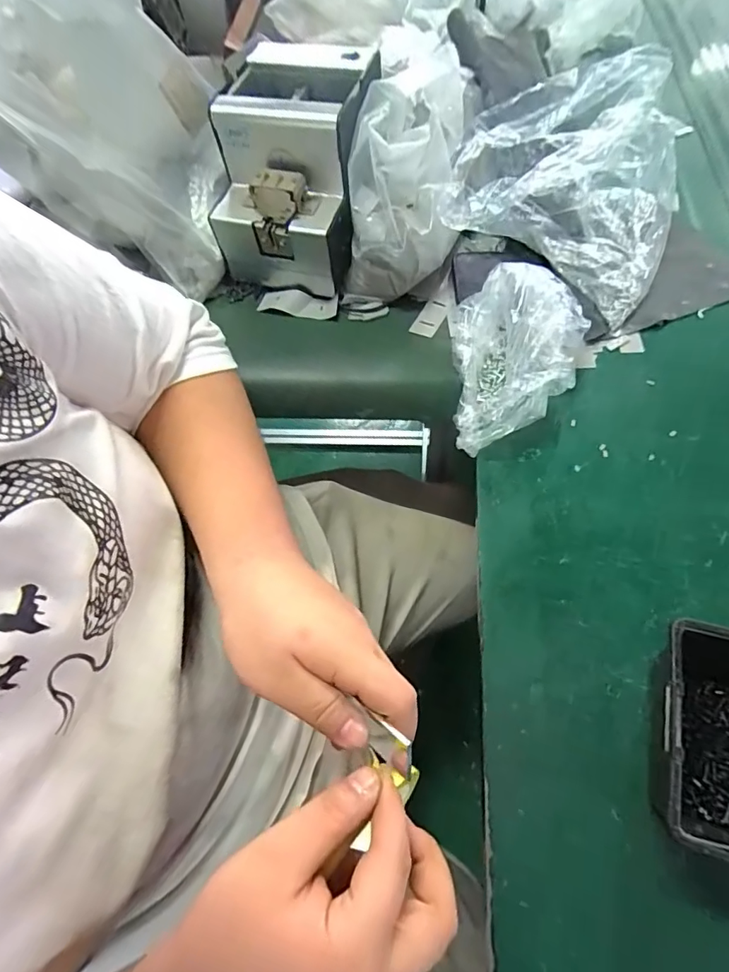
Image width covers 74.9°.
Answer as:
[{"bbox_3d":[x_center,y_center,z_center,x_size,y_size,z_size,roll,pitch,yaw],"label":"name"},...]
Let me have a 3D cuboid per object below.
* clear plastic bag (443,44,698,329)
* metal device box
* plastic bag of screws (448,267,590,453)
[{"bbox_3d":[0.204,-0.296,0.458,0.208,0.142,0.204,18,66,12],"label":"clear plastic bag"},{"bbox_3d":[-0.069,-0.321,0.484,0.133,0.144,0.188,9,65,8],"label":"metal device box"},{"bbox_3d":[0.134,-0.114,0.416,0.103,0.068,0.154,0,64,4],"label":"plastic bag of screws"}]

